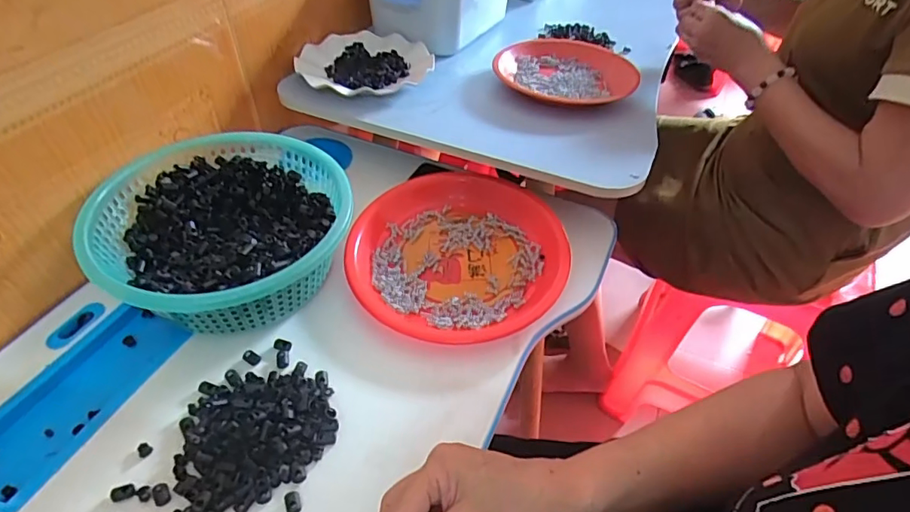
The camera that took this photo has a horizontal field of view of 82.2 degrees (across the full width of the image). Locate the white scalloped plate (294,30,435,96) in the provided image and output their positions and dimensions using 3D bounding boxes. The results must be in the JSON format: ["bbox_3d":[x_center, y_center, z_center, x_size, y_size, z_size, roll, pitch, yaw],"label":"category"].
[{"bbox_3d":[-0.124,-0.264,0.715,0.178,0.021,0.170,1,46,-1],"label":"white scalloped plate"}]

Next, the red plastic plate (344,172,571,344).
[{"bbox_3d":[0.001,-0.005,0.551,0.229,0.030,0.208,-29,54,-28],"label":"red plastic plate"}]

